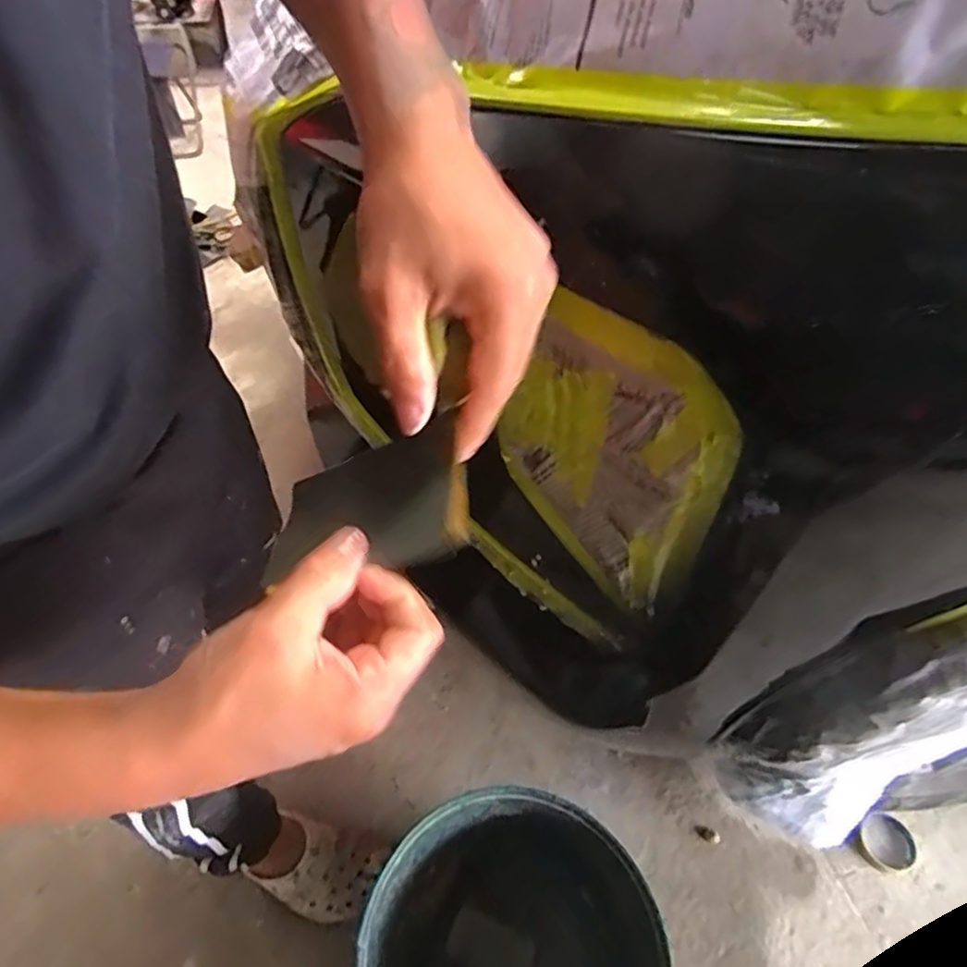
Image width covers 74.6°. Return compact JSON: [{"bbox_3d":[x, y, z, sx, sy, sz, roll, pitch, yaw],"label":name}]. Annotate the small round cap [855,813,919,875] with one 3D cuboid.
[{"bbox_3d":[0.618,0.554,0.973,0.083,0.016,0.079,1,49,-1],"label":"small round cap"}]

